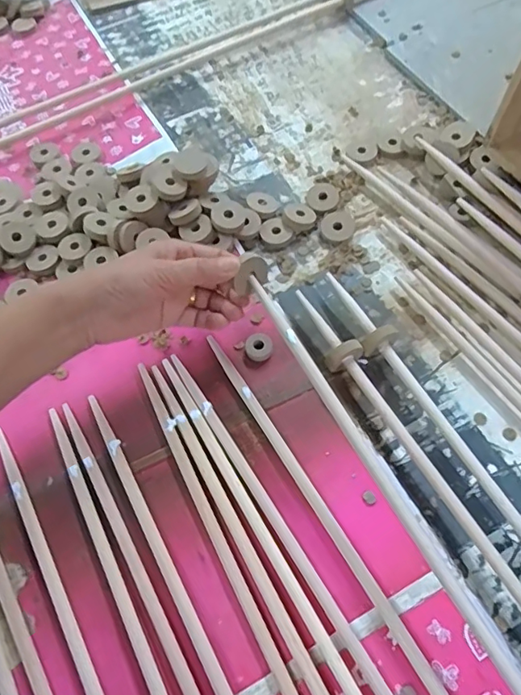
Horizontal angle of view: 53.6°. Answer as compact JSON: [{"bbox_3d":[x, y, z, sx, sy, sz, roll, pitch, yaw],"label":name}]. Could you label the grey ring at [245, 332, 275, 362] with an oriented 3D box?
[{"bbox_3d":[0.000,-0.002,0.485,0.026,0.009,0.027,-1,62,3],"label":"grey ring"}]

